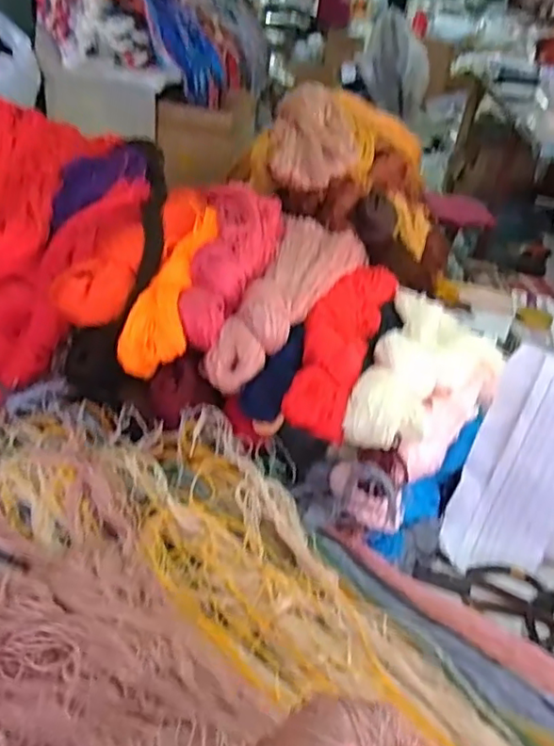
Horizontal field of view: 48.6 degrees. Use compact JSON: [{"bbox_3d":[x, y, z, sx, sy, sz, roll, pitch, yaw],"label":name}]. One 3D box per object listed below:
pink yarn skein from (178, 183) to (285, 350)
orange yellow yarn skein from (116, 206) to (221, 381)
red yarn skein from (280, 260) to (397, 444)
[{"bbox_3d":[-0.057,-0.146,0.730,0.106,0.053,0.281,10,47,4],"label":"pink yarn skein"},{"bbox_3d":[-0.106,-0.109,0.711,0.062,0.063,0.256,13,57,8],"label":"orange yellow yarn skein"},{"bbox_3d":[0.085,-0.053,0.751,0.073,0.078,0.325,16,35,12],"label":"red yarn skein"}]

